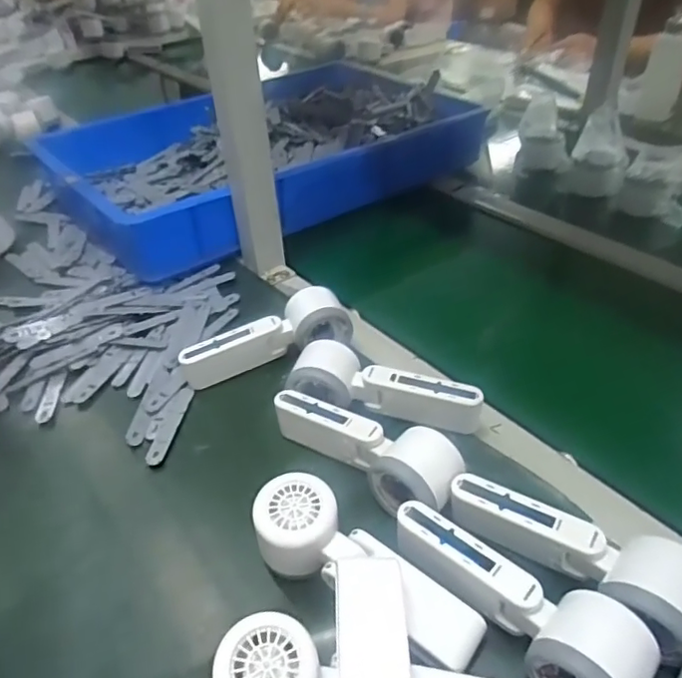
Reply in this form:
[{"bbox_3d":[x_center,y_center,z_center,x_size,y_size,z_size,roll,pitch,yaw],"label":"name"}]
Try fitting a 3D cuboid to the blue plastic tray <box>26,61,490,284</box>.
[{"bbox_3d":[-0.121,-0.306,0.917,0.590,0.090,0.430,-27,44,-26],"label":"blue plastic tray"}]

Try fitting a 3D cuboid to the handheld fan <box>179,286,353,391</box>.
[{"bbox_3d":[-0.076,-0.002,0.588,0.164,0.048,0.066,-16,40,-15],"label":"handheld fan"}]

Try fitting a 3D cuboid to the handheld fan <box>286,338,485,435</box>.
[{"bbox_3d":[0.037,0.052,0.510,0.163,0.050,0.056,14,42,21],"label":"handheld fan"}]

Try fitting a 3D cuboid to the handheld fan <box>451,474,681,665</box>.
[{"bbox_3d":[0.149,0.136,0.381,0.165,0.048,0.055,25,47,31],"label":"handheld fan"}]

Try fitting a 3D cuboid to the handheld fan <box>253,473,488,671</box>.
[{"bbox_3d":[0.009,0.159,0.388,0.166,0.056,0.067,26,47,32],"label":"handheld fan"}]

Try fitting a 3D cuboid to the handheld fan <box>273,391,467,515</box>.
[{"bbox_3d":[0.021,0.084,0.473,0.059,0.054,0.164,-33,47,-31],"label":"handheld fan"}]

